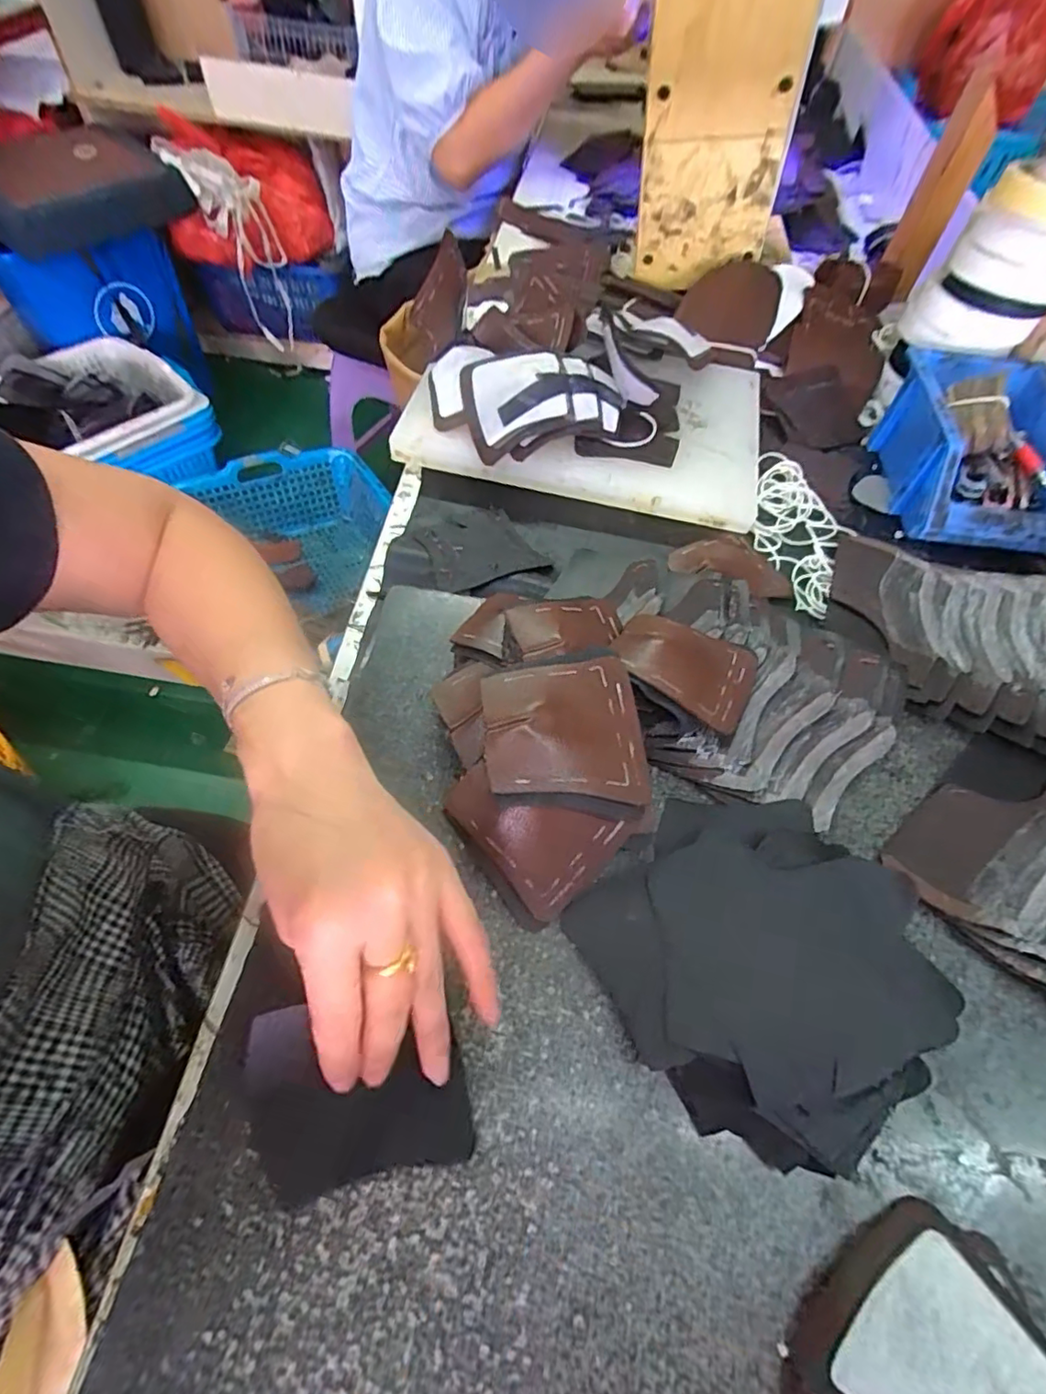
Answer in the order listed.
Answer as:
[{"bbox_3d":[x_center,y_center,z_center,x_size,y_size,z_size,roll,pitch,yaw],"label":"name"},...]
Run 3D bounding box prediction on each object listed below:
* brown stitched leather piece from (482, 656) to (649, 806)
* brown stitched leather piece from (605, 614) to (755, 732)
[{"bbox_3d":[0.020,0.017,0.292,0.076,0.023,0.074,-3,58,-7],"label":"brown stitched leather piece"},{"bbox_3d":[0.095,-0.019,0.343,0.080,0.018,0.080,32,45,8],"label":"brown stitched leather piece"}]

